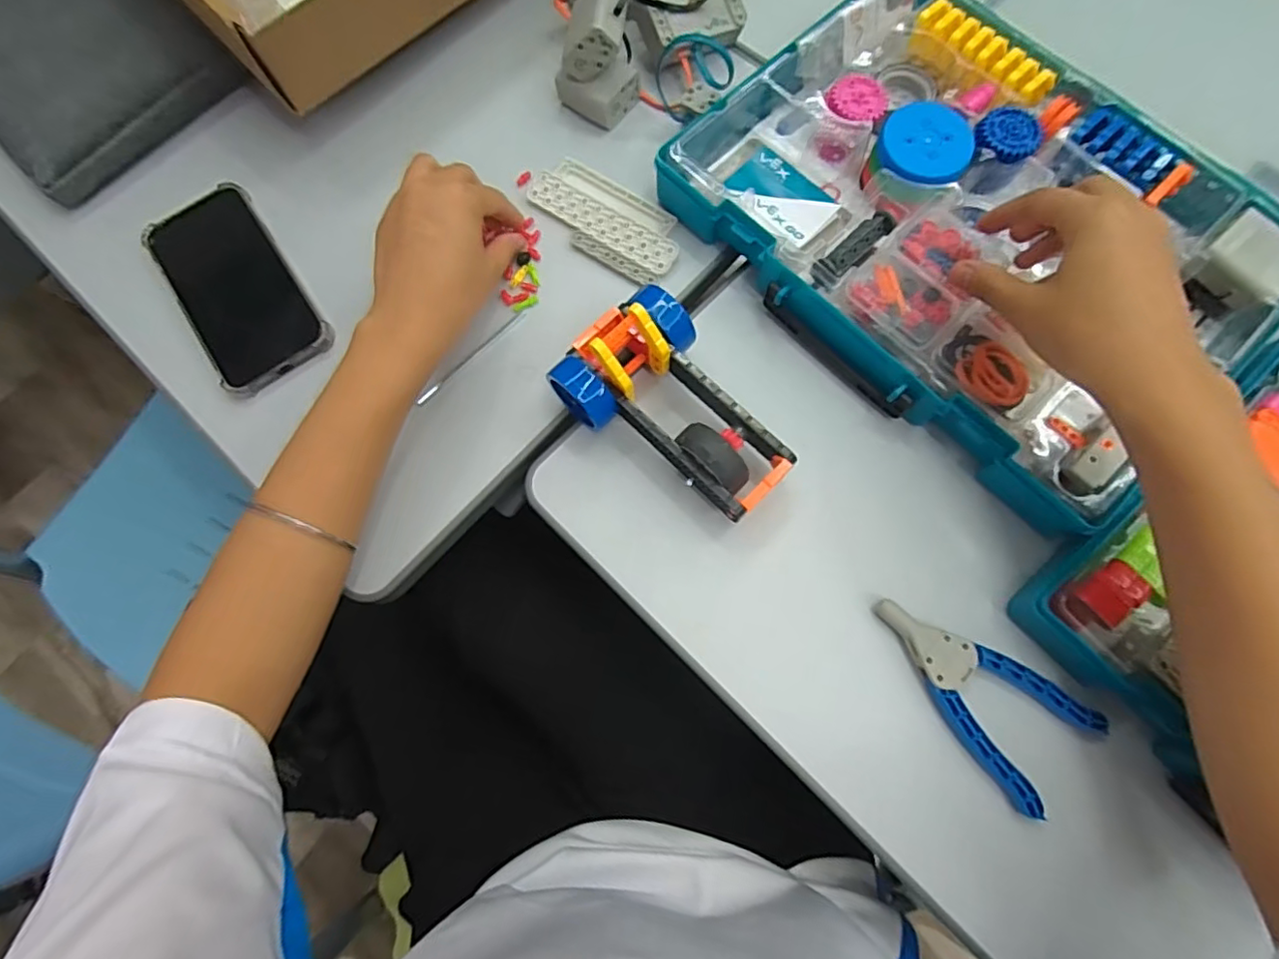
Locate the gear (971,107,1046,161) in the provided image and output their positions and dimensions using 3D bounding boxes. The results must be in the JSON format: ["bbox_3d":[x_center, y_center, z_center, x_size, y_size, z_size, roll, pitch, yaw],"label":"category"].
[{"bbox_3d":[0.248,-0.232,0.395,0.042,0.012,0.040,0,75,0],"label":"gear"}]

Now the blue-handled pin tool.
[{"bbox_3d":[0.192,0.118,0.337,0.065,0.016,0.126,-43,78,-9],"label":"blue-handled pin tool"}]

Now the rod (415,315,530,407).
[{"bbox_3d":[-0.117,-0.087,0.410,0.007,0.007,0.095,42,80,11],"label":"rod"}]

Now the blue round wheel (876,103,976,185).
[{"bbox_3d":[0.193,-0.226,0.395,0.061,0.011,0.062,0,75,0],"label":"blue round wheel"}]

